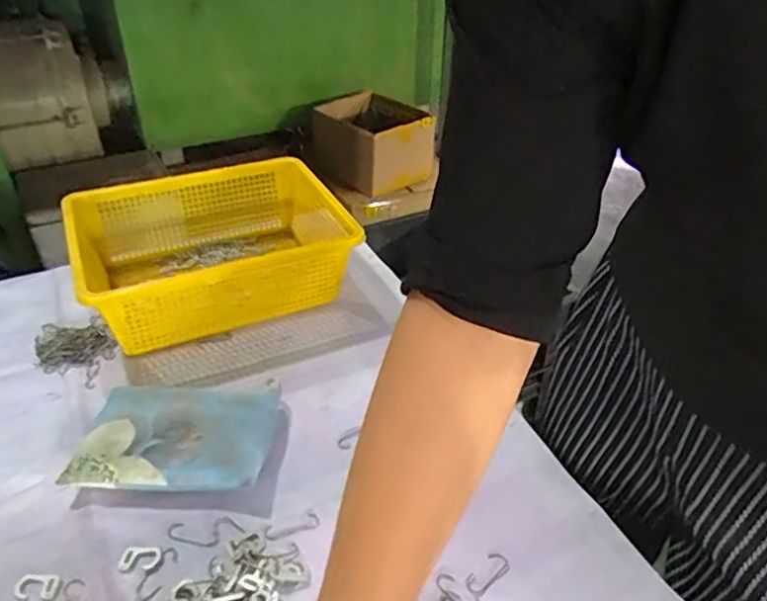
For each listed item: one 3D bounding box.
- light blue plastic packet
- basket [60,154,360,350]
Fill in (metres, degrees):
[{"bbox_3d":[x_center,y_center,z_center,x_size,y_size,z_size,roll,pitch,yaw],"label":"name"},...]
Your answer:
[{"bbox_3d":[-0.184,0.119,0.566,0.159,0.035,0.125,3,36,2],"label":"light blue plastic packet"},{"bbox_3d":[-0.195,-0.064,0.752,0.325,0.105,0.231,-15,39,-22],"label":"basket"}]

